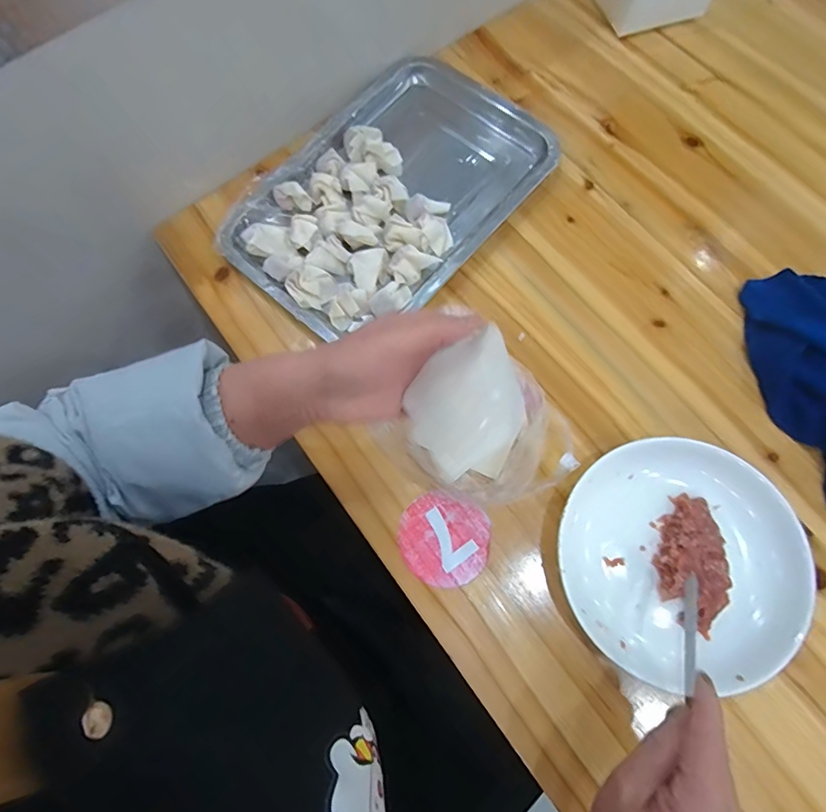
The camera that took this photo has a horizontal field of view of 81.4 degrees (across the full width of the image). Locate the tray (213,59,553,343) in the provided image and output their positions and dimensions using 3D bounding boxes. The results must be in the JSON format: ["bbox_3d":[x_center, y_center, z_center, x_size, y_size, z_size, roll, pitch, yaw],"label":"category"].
[{"bbox_3d":[-0.021,-0.208,0.467,0.202,0.026,0.306,41,79,12],"label":"tray"}]

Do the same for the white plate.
[{"bbox_3d":[0.196,0.116,0.362,0.164,0.040,0.168,0,74,1],"label":"white plate"}]

